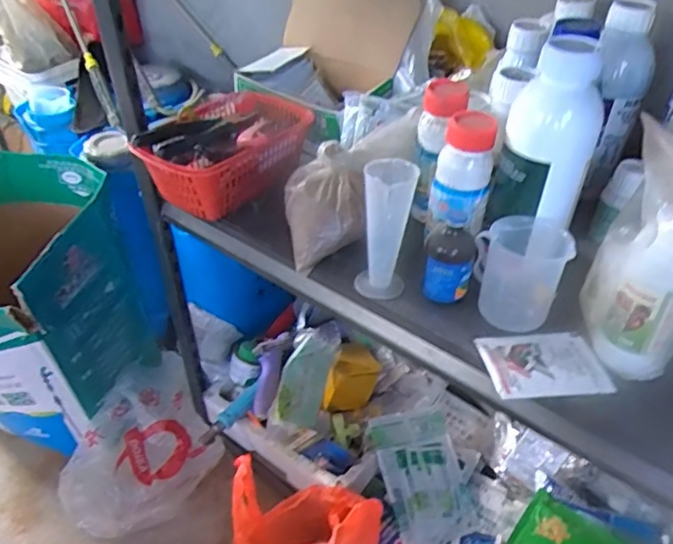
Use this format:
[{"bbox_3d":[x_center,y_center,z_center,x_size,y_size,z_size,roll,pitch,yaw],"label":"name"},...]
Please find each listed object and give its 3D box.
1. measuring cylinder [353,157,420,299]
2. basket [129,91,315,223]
[{"bbox_3d":[0.051,-0.041,0.602,0.050,0.142,0.049,11,41,12],"label":"measuring cylinder"},{"bbox_3d":[-0.136,-0.154,0.755,0.127,0.087,0.205,24,44,24],"label":"basket"}]

